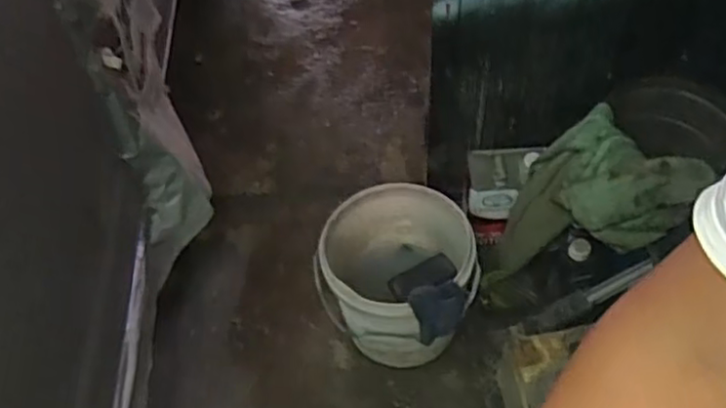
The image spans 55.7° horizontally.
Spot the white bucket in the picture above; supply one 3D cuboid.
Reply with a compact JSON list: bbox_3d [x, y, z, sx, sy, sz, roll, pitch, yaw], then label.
[{"bbox_3d":[0.072,0.164,1.455,0.294,0.339,0.294,-2,55,3],"label":"white bucket"}]

